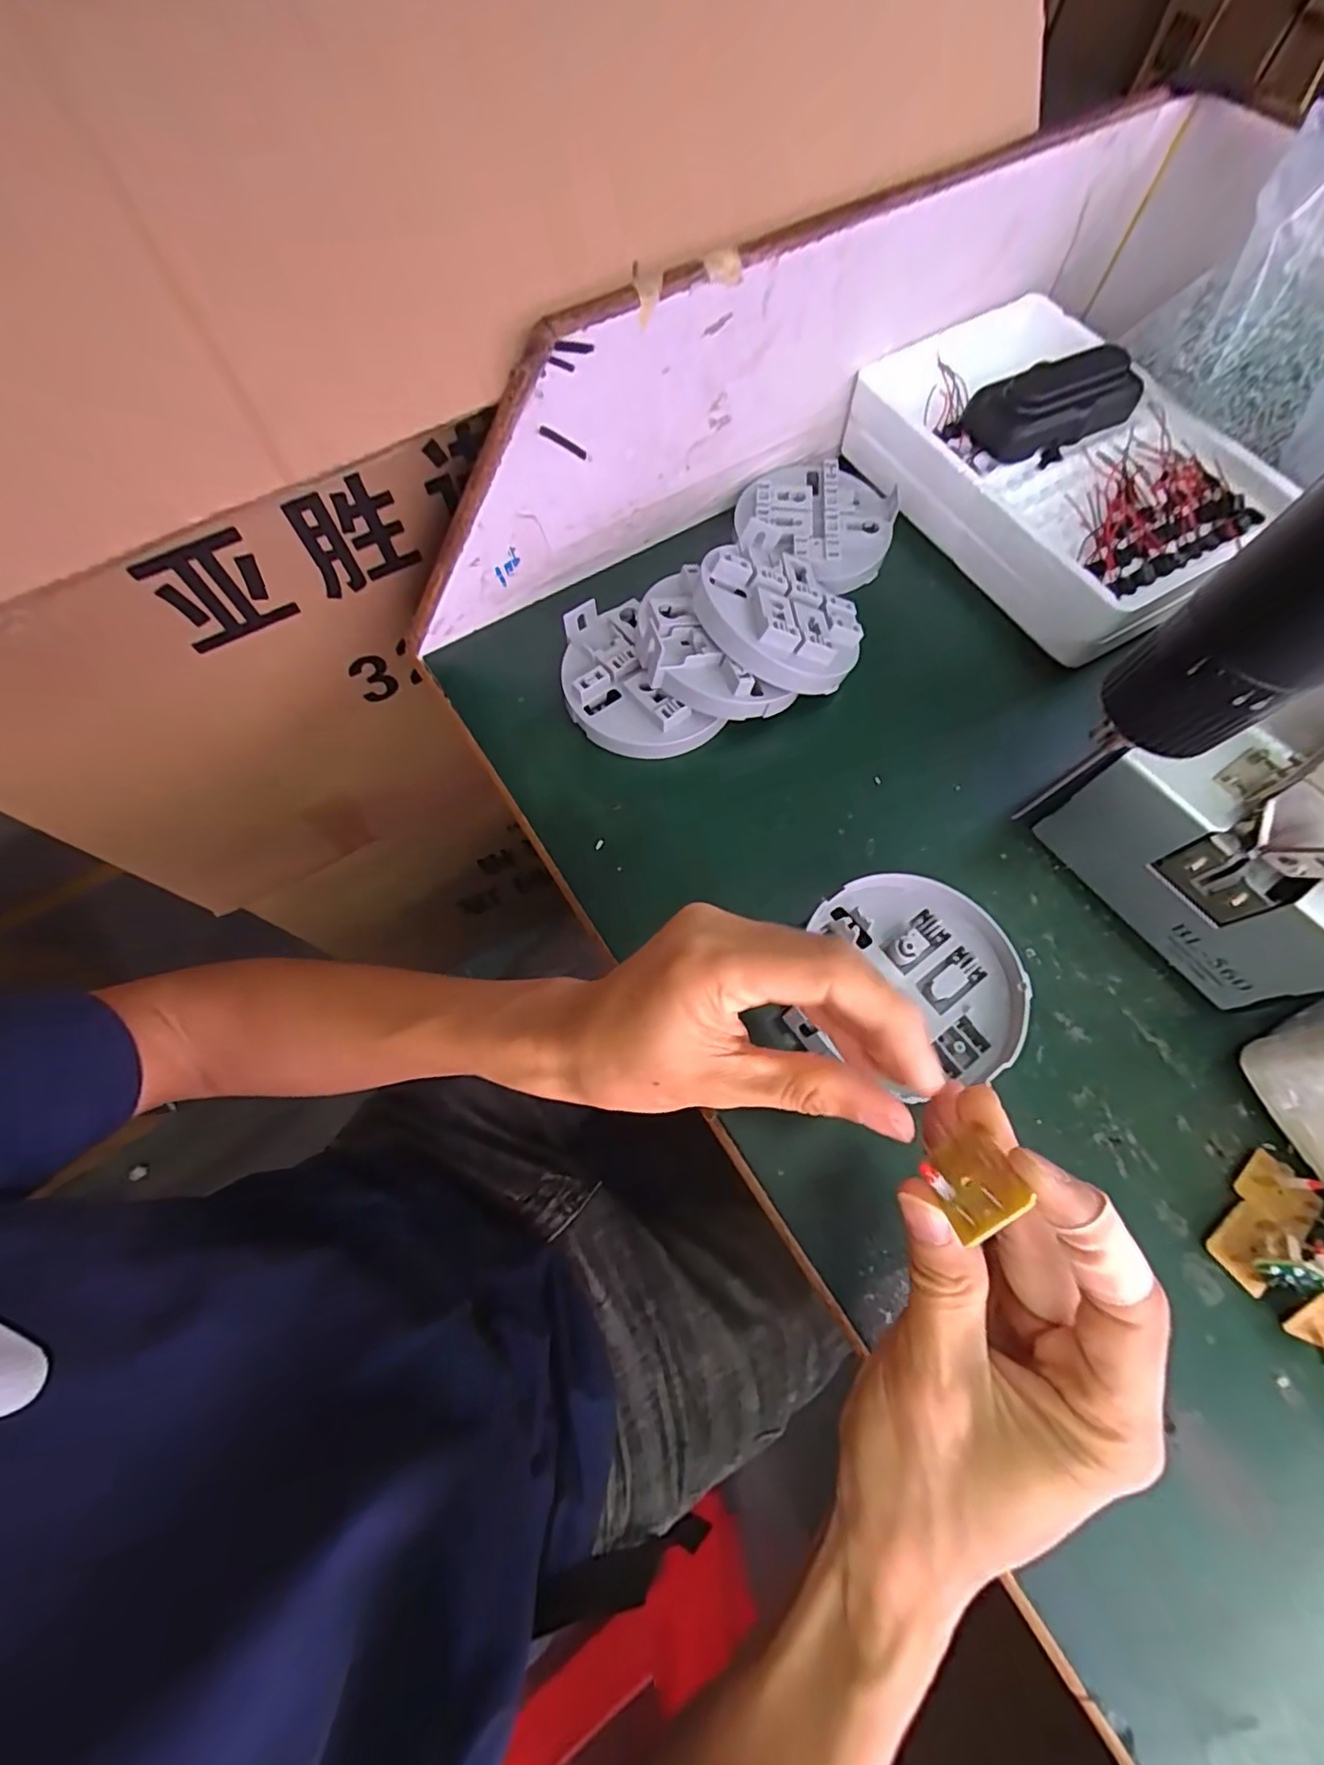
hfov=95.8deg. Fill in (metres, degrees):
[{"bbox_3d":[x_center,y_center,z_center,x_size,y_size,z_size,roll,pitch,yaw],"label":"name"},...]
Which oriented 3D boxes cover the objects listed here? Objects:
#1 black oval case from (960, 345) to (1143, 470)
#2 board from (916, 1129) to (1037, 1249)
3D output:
[{"bbox_3d":[0.249,-0.296,0.372,0.110,0.033,0.041,-14,69,-5],"label":"black oval case"},{"bbox_3d":[0.090,0.088,0.175,0.021,0.029,0.004,-41,101,8],"label":"board"}]

